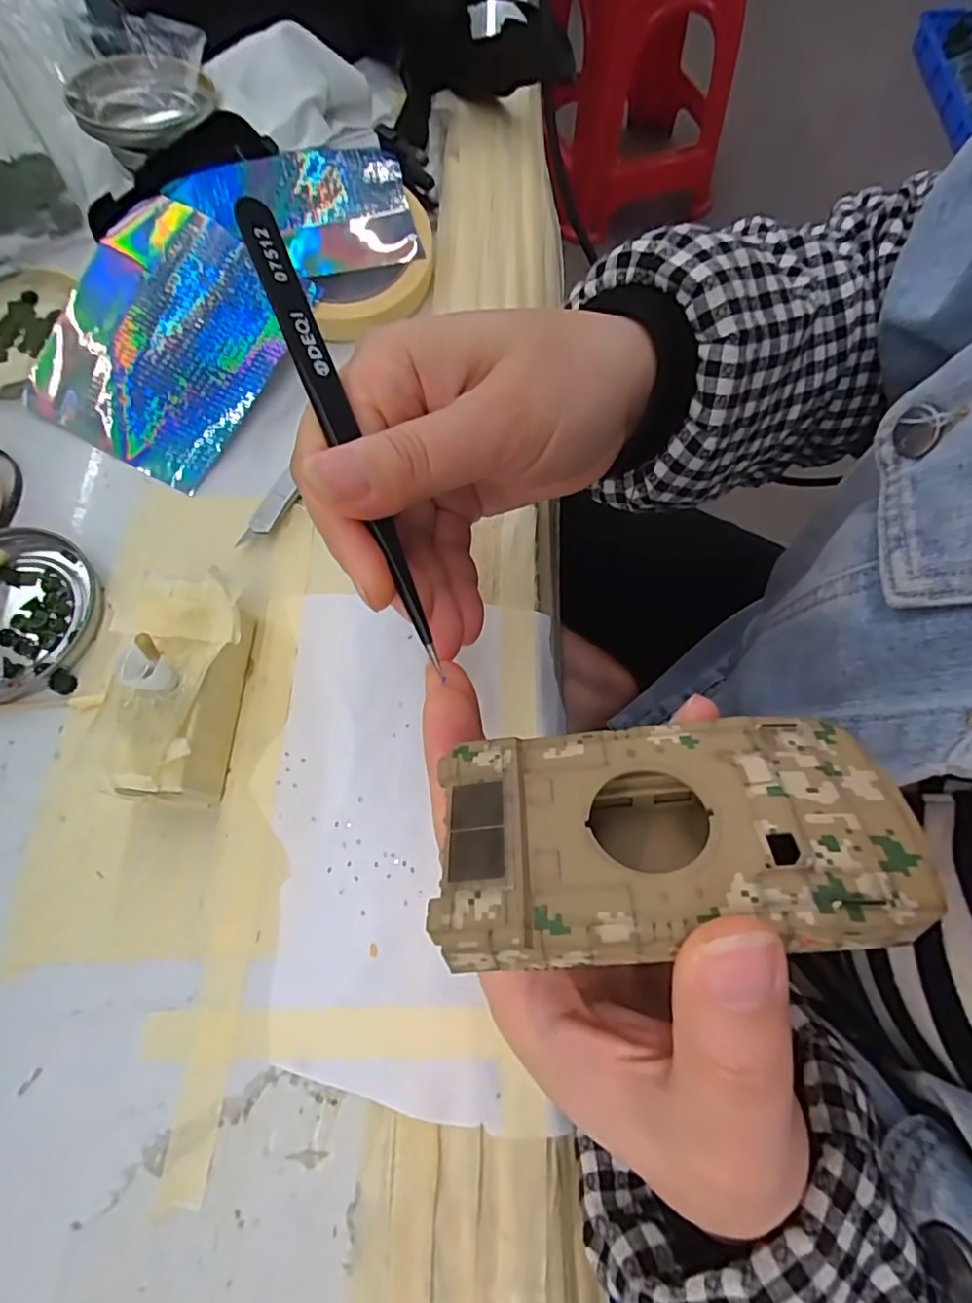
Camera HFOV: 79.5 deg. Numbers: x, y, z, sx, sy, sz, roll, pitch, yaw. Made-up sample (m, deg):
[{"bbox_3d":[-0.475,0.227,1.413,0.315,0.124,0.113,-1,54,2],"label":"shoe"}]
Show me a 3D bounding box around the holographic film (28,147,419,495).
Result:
[{"bbox_3d":[-0.129,-0.189,0.297,0.115,0.033,0.213,38,75,13],"label":"holographic film"}]

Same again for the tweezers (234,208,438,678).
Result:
[{"bbox_3d":[-0.038,-0.058,0.158,0.009,0.005,0.125,-22,96,-6],"label":"tweezers"}]

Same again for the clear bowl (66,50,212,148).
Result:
[{"bbox_3d":[-0.196,-0.316,0.335,0.064,0.021,0.074,7,71,4],"label":"clear bowl"}]

